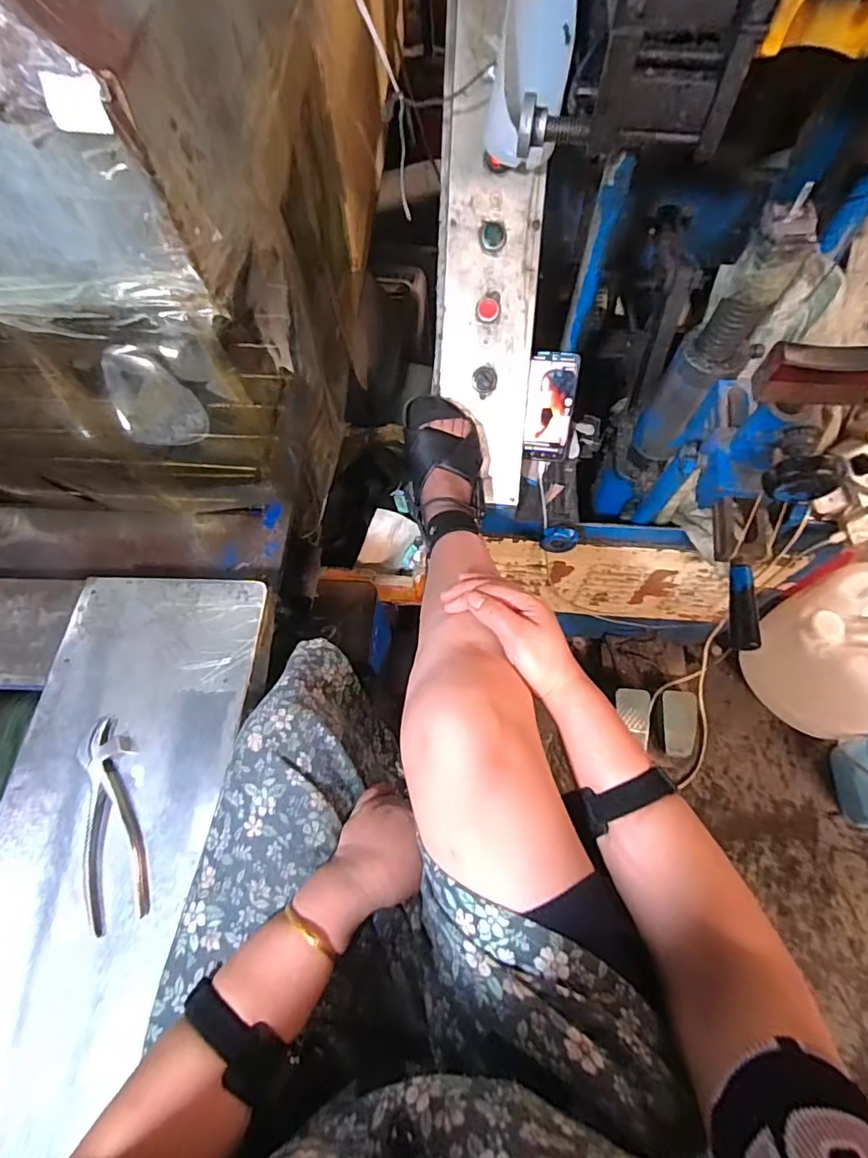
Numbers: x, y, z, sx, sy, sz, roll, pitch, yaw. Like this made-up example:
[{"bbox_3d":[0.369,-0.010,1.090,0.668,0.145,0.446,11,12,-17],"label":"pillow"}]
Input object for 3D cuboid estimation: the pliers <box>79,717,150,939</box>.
[{"bbox_3d":[-0.312,0.231,0.524,0.057,0.016,0.190,-15,66,-4],"label":"pliers"}]

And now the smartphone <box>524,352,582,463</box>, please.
[{"bbox_3d":[0.179,-0.260,0.817,0.071,0.158,0.014,3,28,4],"label":"smartphone"}]

